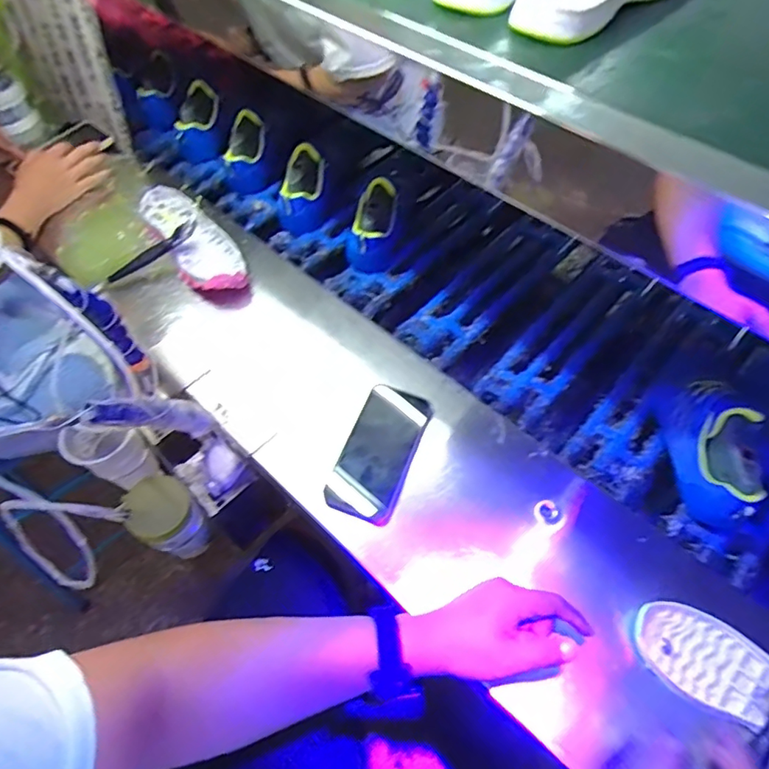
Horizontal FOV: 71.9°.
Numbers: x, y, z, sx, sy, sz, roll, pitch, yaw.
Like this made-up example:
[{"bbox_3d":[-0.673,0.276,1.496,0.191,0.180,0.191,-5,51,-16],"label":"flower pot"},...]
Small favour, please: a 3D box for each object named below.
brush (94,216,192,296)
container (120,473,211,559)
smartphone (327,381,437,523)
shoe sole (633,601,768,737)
[{"bbox_3d":[-0.339,-0.183,0.753,0.170,0.018,0.017,-36,62,-6],"label":"brush"},{"bbox_3d":[-0.265,0.173,0.663,0.070,0.128,0.068,-1,56,1],"label":"container"},{"bbox_3d":[-0.004,0.076,0.610,0.079,0.015,0.158,21,67,12],"label":"smartphone"},{"bbox_3d":[0.326,0.269,0.472,0.199,0.020,0.082,32,62,21],"label":"shoe sole"}]

